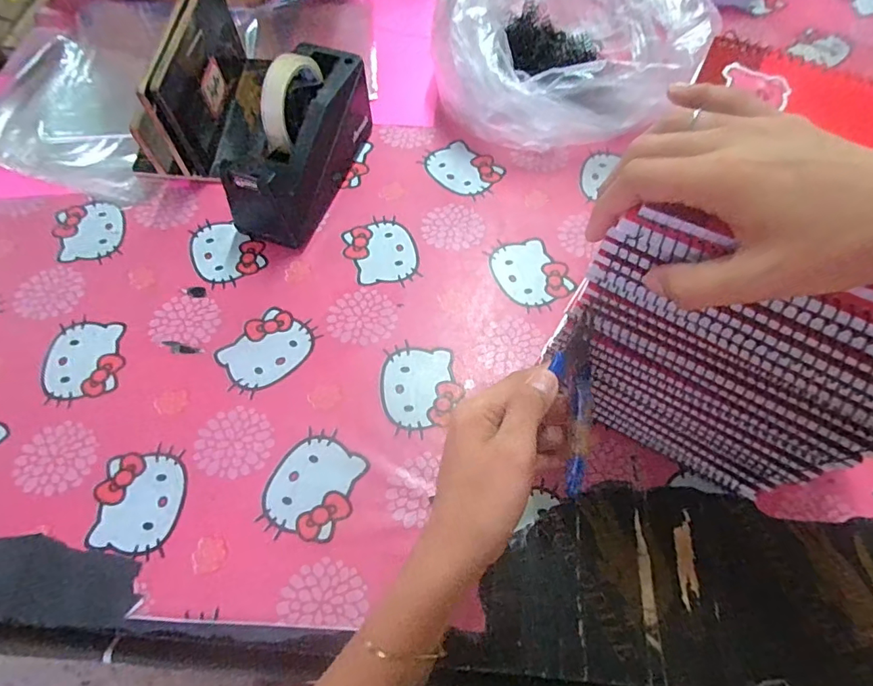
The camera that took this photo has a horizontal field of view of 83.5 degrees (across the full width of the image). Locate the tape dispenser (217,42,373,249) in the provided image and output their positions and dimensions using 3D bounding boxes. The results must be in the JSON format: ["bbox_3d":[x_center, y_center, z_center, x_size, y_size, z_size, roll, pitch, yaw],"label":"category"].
[{"bbox_3d":[-0.139,-0.212,0.512,0.072,0.116,0.203,19,65,10],"label":"tape dispenser"}]

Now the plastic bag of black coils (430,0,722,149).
[{"bbox_3d":[0.137,-0.365,0.561,0.266,0.160,0.263,-5,64,-1],"label":"plastic bag of black coils"}]

